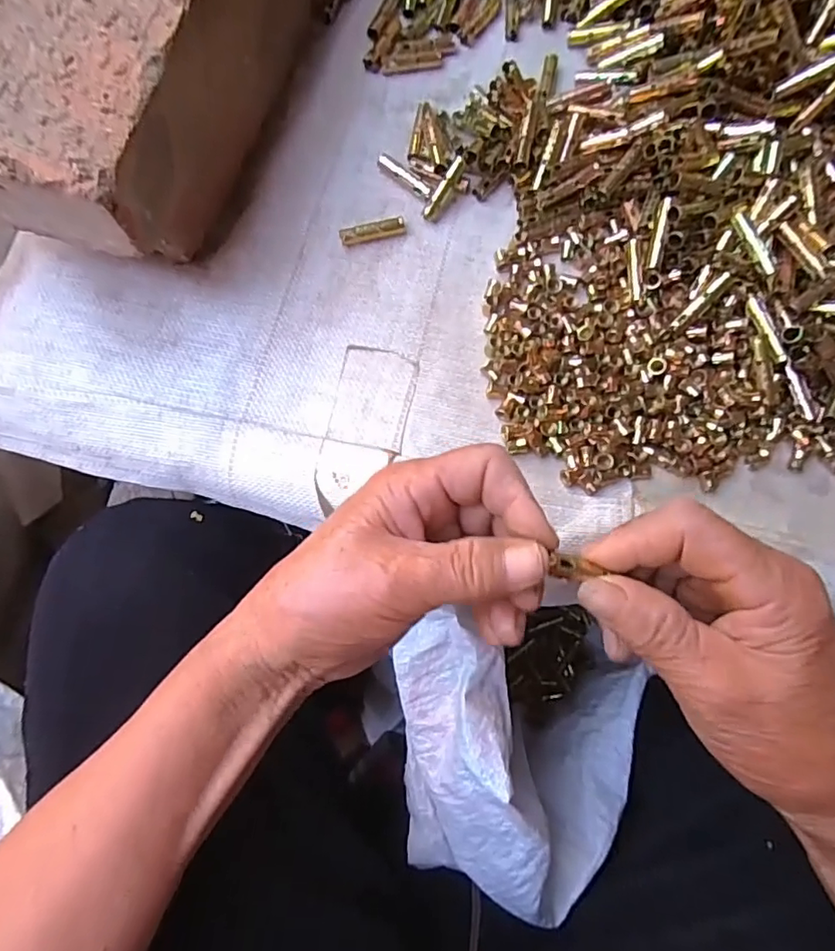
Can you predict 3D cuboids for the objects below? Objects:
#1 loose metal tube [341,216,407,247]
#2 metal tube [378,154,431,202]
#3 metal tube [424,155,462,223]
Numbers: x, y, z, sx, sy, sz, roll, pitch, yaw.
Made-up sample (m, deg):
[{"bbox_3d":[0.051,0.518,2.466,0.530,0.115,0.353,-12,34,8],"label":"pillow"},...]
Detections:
[{"bbox_3d":[-0.027,-0.149,0.337,0.040,0.008,0.008,-16,78,-4],"label":"loose metal tube"},{"bbox_3d":[-0.008,-0.187,0.345,0.040,0.008,0.008,38,79,7],"label":"metal tube"},{"bbox_3d":[0.016,-0.175,0.339,0.008,0.009,0.039,33,100,7],"label":"metal tube"}]

